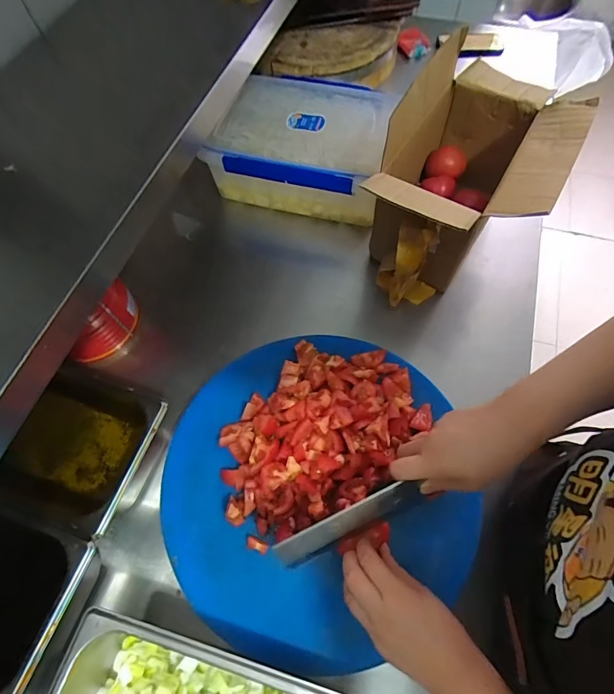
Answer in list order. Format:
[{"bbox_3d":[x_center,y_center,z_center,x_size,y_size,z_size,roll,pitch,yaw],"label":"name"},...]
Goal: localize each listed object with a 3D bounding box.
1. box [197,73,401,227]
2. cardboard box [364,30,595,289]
[{"bbox_3d":[0.003,-0.378,0.755,0.311,0.124,0.250,17,65,11],"label":"box"},{"bbox_3d":[0.248,-0.249,0.615,0.229,0.268,0.348,26,67,15],"label":"cardboard box"}]

